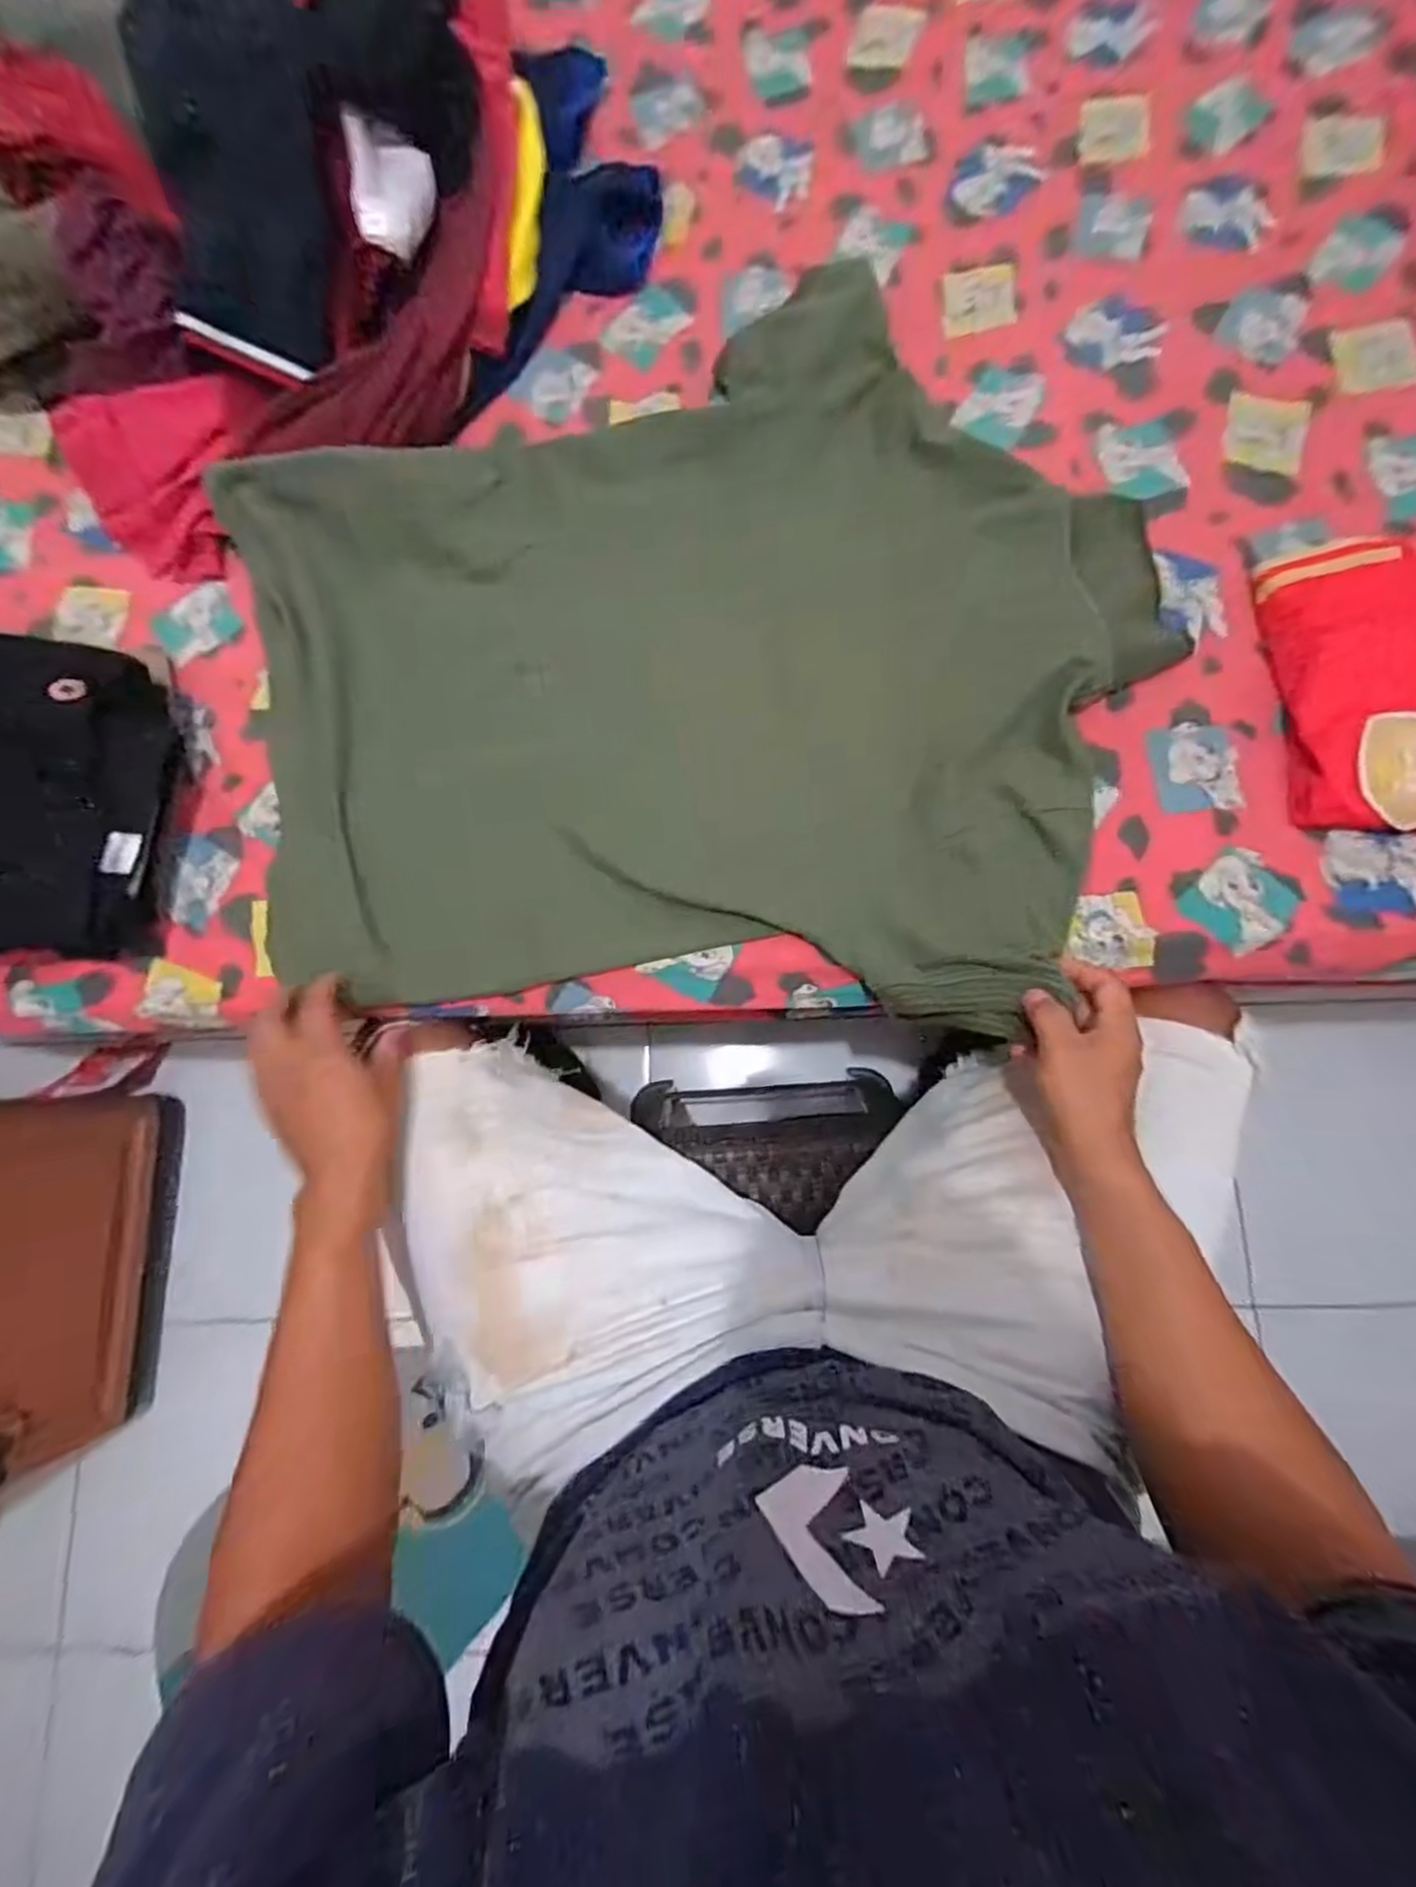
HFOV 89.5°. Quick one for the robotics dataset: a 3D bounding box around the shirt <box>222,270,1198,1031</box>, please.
[{"bbox_3d":[-0.017,-0.222,0.570,0.690,0.077,0.539,3,83,4],"label":"shirt"}]

